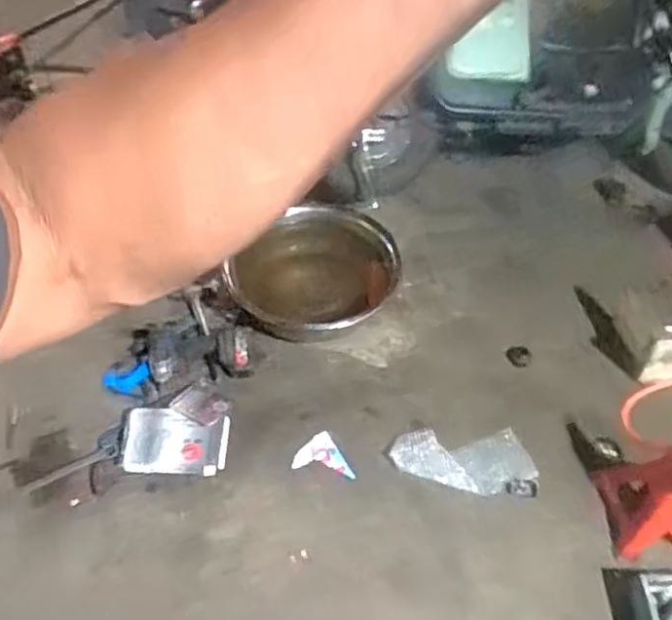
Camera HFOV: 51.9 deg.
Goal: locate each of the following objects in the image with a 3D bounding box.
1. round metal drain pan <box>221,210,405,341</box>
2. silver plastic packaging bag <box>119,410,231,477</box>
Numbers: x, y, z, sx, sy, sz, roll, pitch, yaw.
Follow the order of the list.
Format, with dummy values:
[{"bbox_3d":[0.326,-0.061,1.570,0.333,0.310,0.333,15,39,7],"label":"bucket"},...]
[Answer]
[{"bbox_3d":[-0.056,-0.093,1.800,0.390,0.122,0.390,0,48,0],"label":"round metal drain pan"},{"bbox_3d":[-0.349,0.285,1.507,0.218,0.028,0.144,5,55,-8],"label":"silver plastic packaging bag"}]

